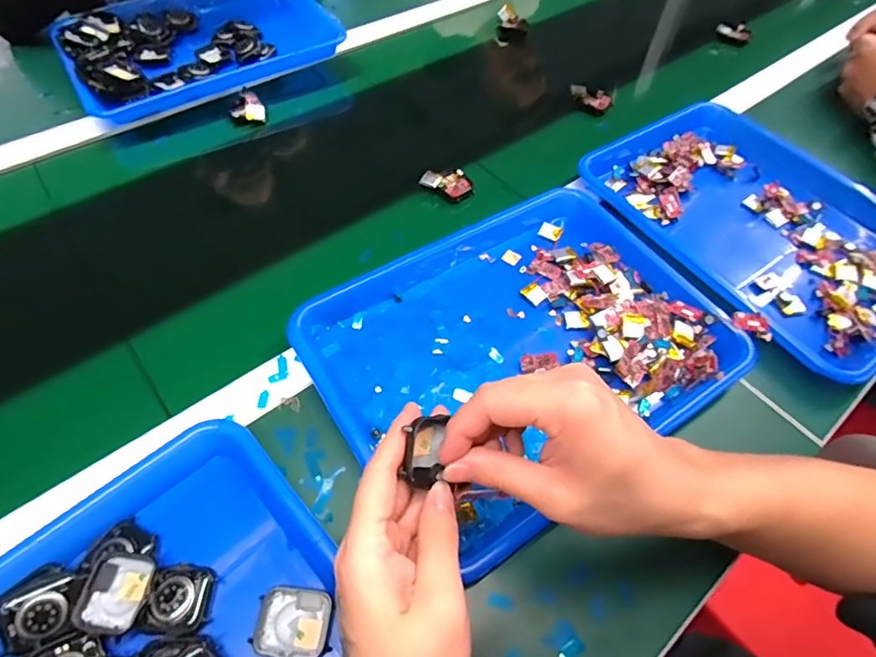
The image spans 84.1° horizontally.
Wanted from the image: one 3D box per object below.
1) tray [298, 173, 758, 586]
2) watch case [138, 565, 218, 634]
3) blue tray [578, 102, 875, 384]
[{"bbox_3d":[0.069,0.010,0.418,0.327,0.035,0.253,-29,63,-19],"label":"tray"},{"bbox_3d":[-0.162,0.170,0.306,0.037,0.018,0.036,4,57,0],"label":"watch case"},{"bbox_3d":[0.341,-0.115,0.529,0.258,0.039,0.352,-30,63,-20],"label":"blue tray"}]

